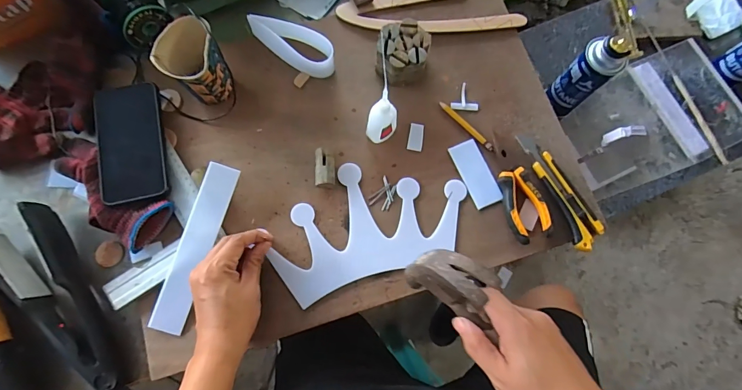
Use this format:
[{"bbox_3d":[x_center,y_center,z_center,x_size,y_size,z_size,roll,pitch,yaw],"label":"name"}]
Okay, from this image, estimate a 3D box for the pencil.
[{"bbox_3d":[0.133,-0.096,0.532,0.009,0.006,0.096,-43,80,-10],"label":"pencil"}]

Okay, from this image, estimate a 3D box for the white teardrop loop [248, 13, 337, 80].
[{"bbox_3d":[-0.113,-0.212,0.547,0.131,0.043,0.046,28,77,6],"label":"white teardrop loop"}]

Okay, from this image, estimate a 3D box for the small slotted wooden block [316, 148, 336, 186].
[{"bbox_3d":[-0.060,-0.035,0.509,0.025,0.022,0.048,-1,76,-1],"label":"small slotted wooden block"}]

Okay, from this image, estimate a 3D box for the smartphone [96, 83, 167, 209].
[{"bbox_3d":[-0.311,-0.068,0.497,0.082,0.012,0.157,-14,78,-2],"label":"smartphone"}]

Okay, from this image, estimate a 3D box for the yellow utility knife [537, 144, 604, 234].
[{"bbox_3d":[0.261,-0.008,0.506,0.020,0.013,0.132,-24,77,-6],"label":"yellow utility knife"}]

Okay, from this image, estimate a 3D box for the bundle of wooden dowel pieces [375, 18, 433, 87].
[{"bbox_3d":[0.044,-0.195,0.534,0.070,0.050,0.076,4,76,0],"label":"bundle of wooden dowel pieces"}]

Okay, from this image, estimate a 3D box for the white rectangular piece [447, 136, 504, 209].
[{"bbox_3d":[0.144,-0.030,0.522,0.040,0.007,0.092,-22,77,-6],"label":"white rectangular piece"}]

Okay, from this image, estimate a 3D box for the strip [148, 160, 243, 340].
[{"bbox_3d":[-0.213,0.063,0.466,0.039,0.007,0.206,19,84,-5],"label":"strip"}]

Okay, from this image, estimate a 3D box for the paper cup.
[{"bbox_3d":[-0.220,-0.164,0.499,0.071,0.092,0.074,0,76,-1],"label":"paper cup"}]

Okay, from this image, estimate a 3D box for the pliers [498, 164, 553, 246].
[{"bbox_3d":[0.199,0.012,0.501,0.049,0.018,0.095,-16,77,-5],"label":"pliers"}]

